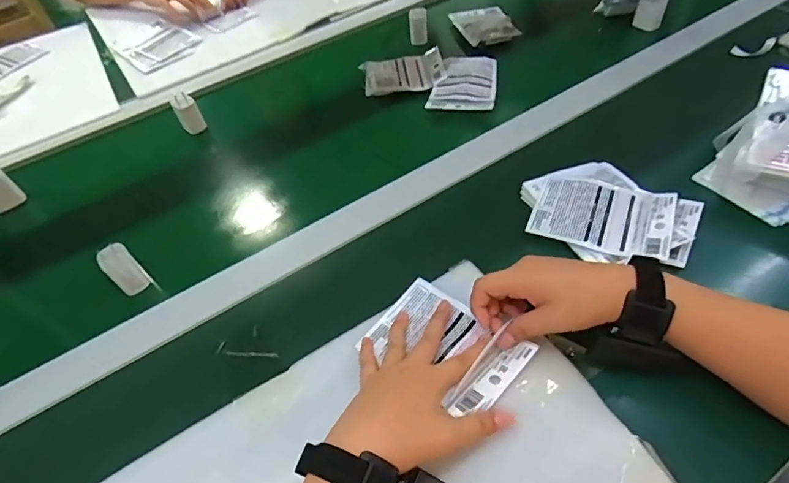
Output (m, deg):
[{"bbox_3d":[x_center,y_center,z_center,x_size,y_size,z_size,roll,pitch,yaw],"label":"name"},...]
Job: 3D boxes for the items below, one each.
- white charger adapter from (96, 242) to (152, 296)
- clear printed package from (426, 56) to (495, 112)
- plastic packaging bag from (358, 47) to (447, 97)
[{"bbox_3d":[-0.308,0.030,0.527,0.034,0.059,0.031,33,63,29],"label":"white charger adapter"},{"bbox_3d":[0.106,-0.245,0.713,0.096,0.024,0.113,6,53,13],"label":"clear printed package"},{"bbox_3d":[0.014,-0.274,0.748,0.127,0.016,0.095,-9,51,1],"label":"plastic packaging bag"}]

